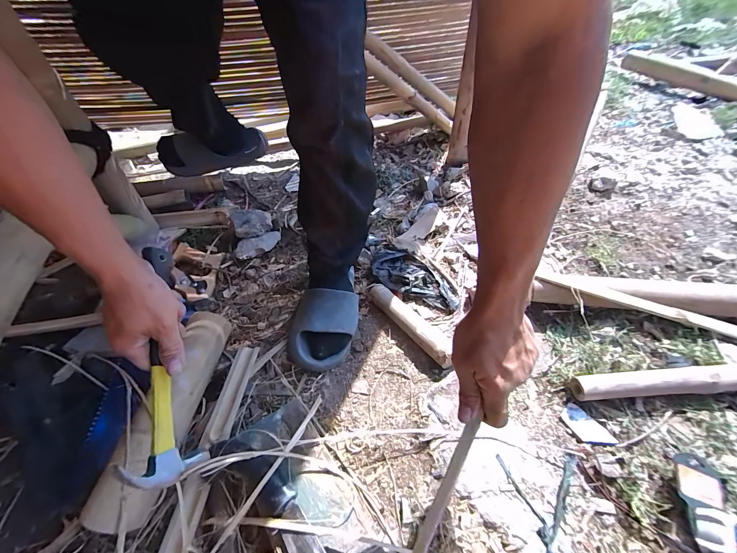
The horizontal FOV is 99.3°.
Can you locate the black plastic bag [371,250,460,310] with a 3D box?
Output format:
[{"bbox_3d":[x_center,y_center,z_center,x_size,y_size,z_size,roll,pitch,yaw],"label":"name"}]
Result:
[{"bbox_3d":[0.099,0.003,0.683,0.206,0.032,0.103,31,59,27],"label":"black plastic bag"}]

